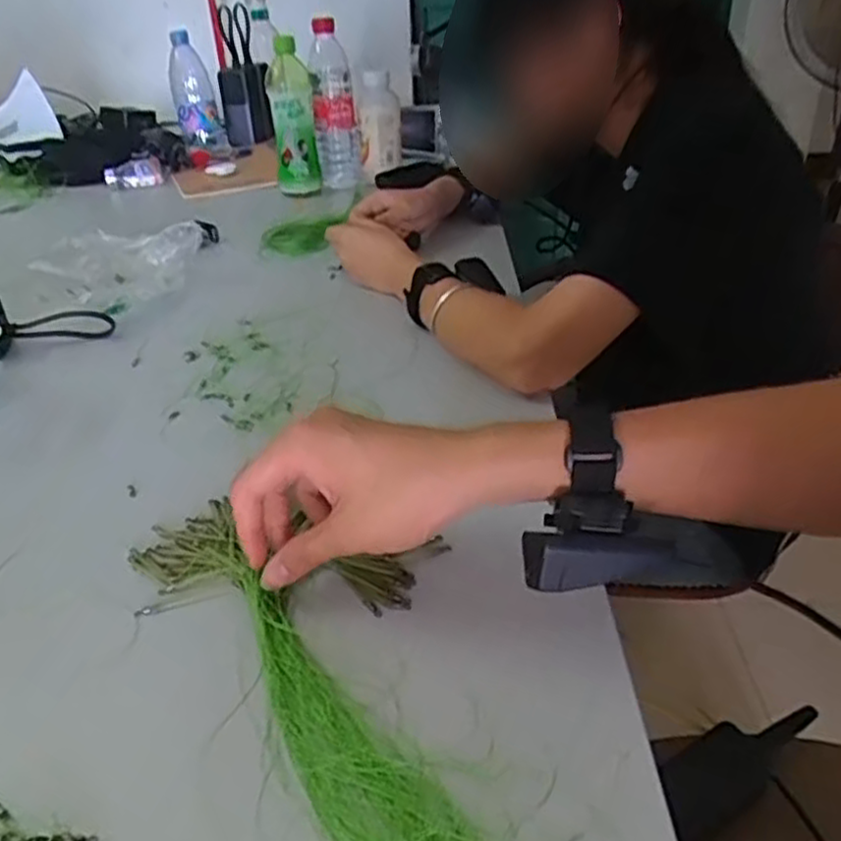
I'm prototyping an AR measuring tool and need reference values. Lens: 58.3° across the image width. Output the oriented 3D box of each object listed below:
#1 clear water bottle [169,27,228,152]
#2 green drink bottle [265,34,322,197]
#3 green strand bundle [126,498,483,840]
[{"bbox_3d":[-0.405,-0.581,1.349,0.077,0.196,0.055,-10,33,-12],"label":"clear water bottle"},{"bbox_3d":[-0.185,-0.437,1.098,0.064,0.204,0.072,-5,34,-5],"label":"green drink bottle"},{"bbox_3d":[-0.069,0.132,0.389,0.054,0.018,0.309,-23,39,-29],"label":"green strand bundle"}]

